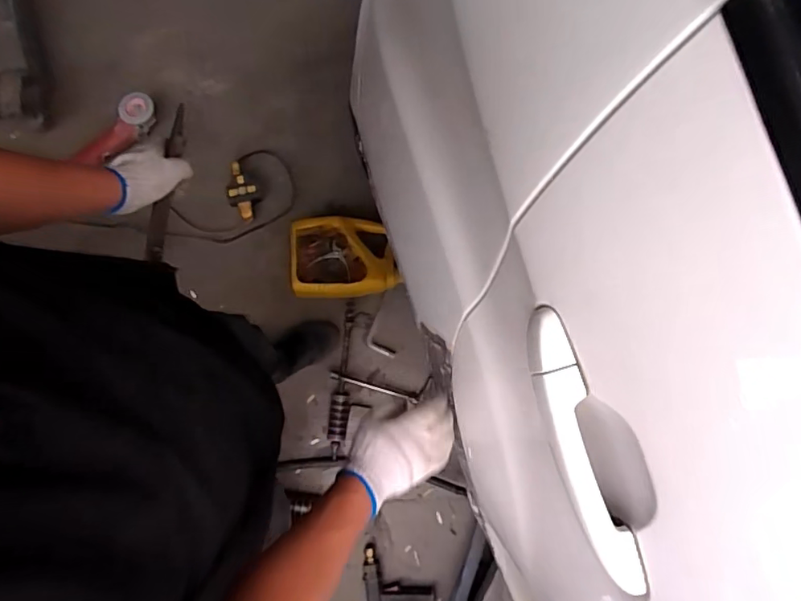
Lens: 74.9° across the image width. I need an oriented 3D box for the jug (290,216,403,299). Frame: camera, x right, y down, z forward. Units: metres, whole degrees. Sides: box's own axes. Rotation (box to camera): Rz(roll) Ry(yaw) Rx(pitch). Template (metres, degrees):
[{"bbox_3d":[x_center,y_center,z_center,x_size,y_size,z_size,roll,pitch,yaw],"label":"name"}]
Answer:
[{"bbox_3d":[-0.150,-0.115,1.415,0.285,0.096,0.214,-7,78,-1],"label":"jug"}]

